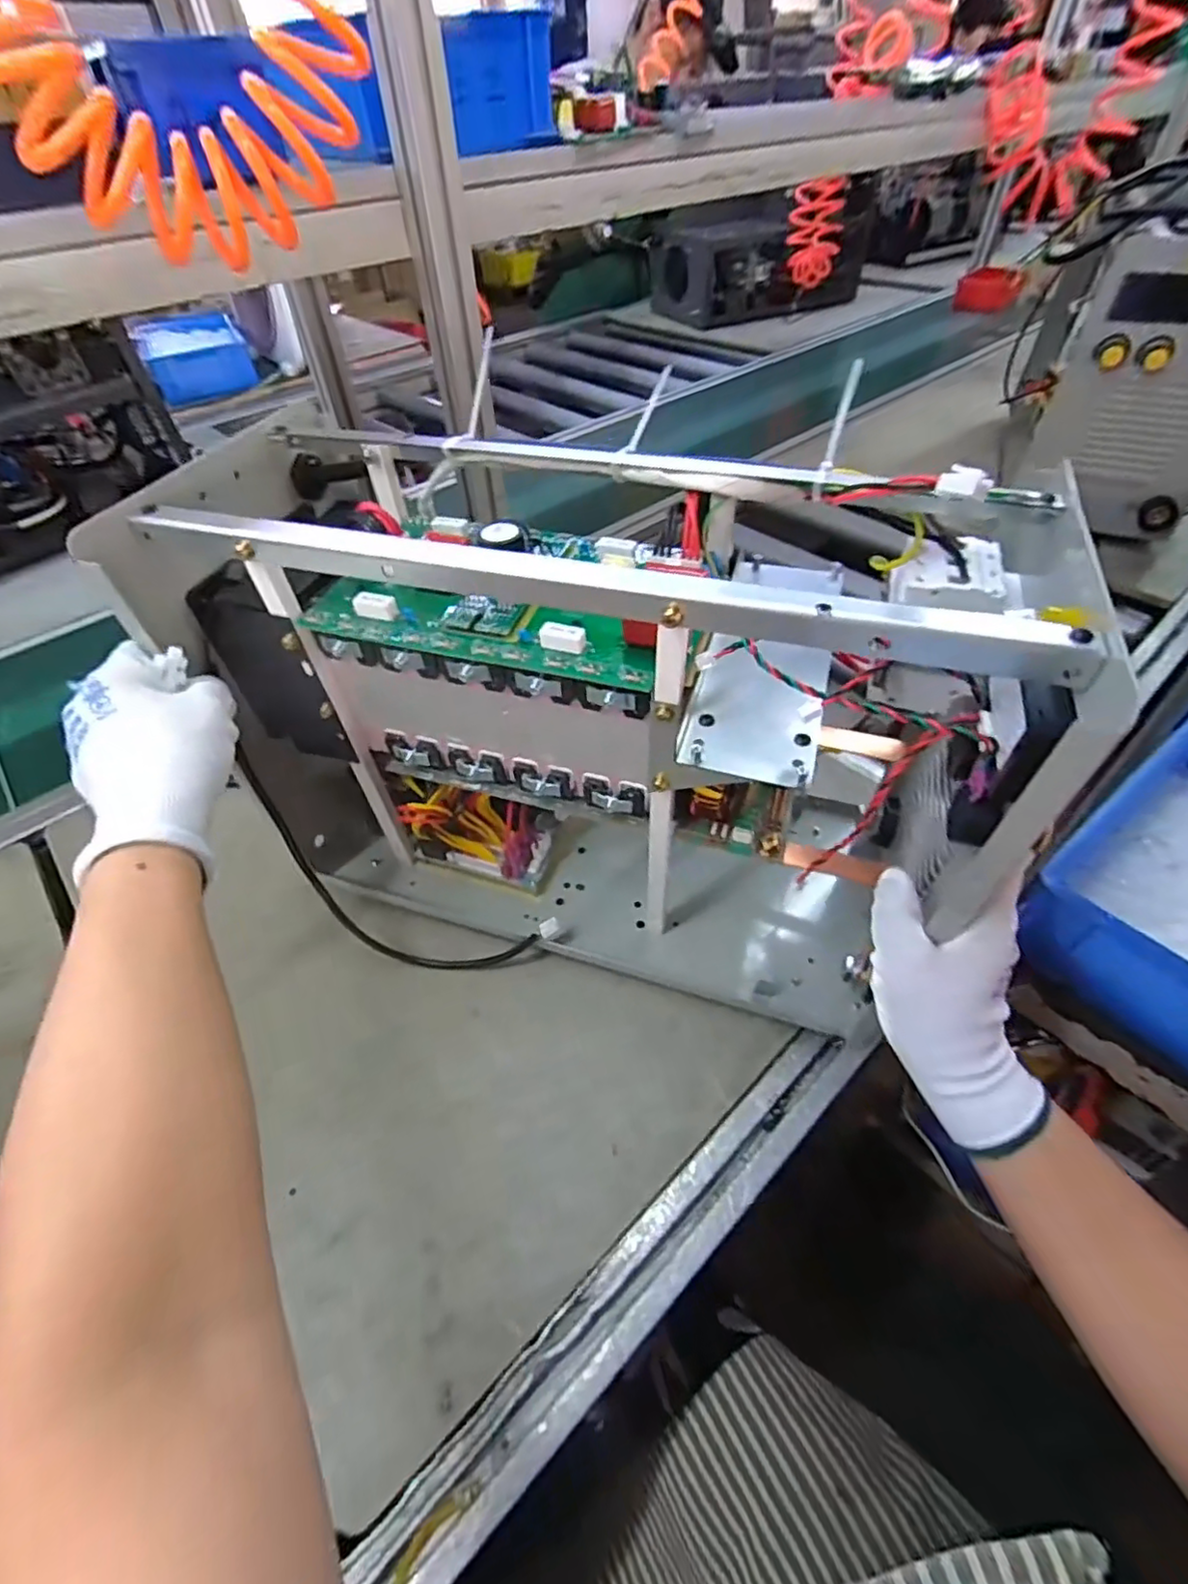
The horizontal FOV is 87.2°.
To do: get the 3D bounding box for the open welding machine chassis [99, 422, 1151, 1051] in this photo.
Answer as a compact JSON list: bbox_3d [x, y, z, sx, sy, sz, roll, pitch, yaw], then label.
[{"bbox_3d":[-0.023,-0.036,0.420,0.460,0.306,0.204,15,52,15],"label":"open welding machine chassis"}]

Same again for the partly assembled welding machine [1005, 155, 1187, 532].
[{"bbox_3d":[0.725,-0.609,0.828,0.208,0.300,0.465,16,52,15],"label":"partly assembled welding machine"}]

